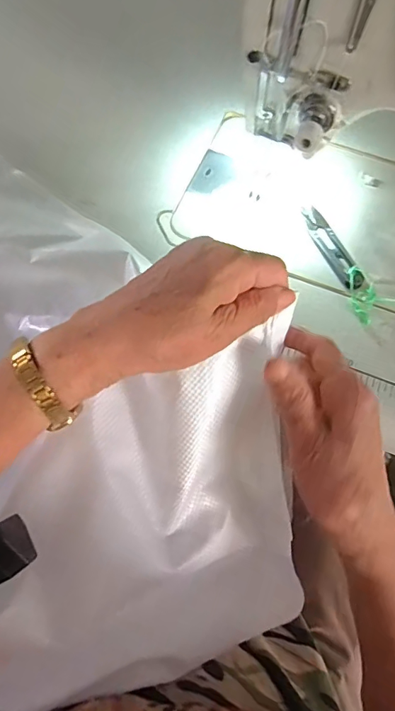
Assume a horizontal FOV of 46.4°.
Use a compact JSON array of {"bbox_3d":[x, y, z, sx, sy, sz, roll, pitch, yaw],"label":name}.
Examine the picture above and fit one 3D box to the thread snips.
[{"bbox_3d":[0.121,-0.100,0.413,0.024,0.008,0.096,-13,65,-11],"label":"thread snips"}]

